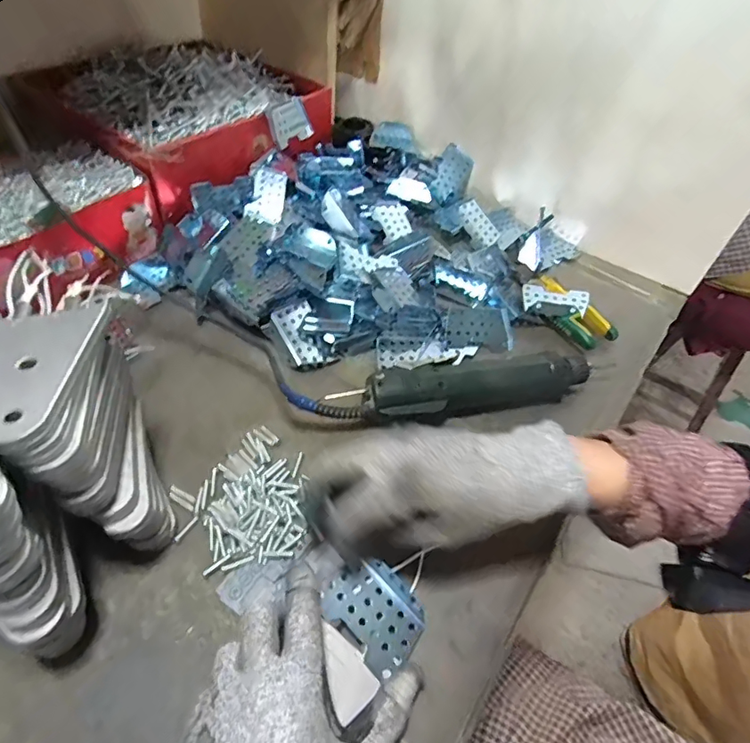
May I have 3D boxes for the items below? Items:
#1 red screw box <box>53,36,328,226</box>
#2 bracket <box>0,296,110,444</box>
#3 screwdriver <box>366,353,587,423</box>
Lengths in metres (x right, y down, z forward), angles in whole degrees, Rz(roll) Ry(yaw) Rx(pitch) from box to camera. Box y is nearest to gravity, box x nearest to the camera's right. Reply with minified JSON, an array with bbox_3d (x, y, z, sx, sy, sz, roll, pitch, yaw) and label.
[{"bbox_3d":[-0.225,-0.338,0.643,0.241,0.093,0.301,36,54,24],"label":"red screw box"},{"bbox_3d":[-0.183,-0.004,0.261,0.064,0.006,0.098,-8,50,-13],"label":"bracket"},{"bbox_3d":[0.095,0.014,0.452,0.208,0.038,0.044,-10,50,-15],"label":"screwdriver"}]

